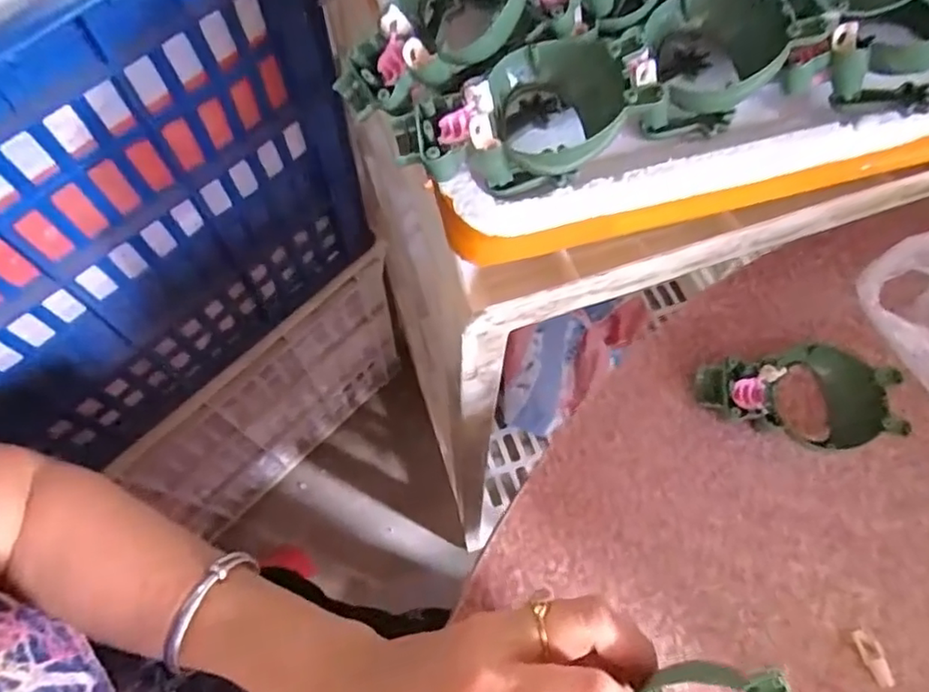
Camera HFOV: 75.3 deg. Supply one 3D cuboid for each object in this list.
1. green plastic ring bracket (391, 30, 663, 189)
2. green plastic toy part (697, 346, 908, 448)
[{"bbox_3d":[0.020,-0.092,0.242,0.095,0.035,0.054,-10,66,-5],"label":"green plastic ring bracket"},{"bbox_3d":[0.180,0.027,0.330,0.099,0.024,0.053,0,68,1],"label":"green plastic toy part"}]

